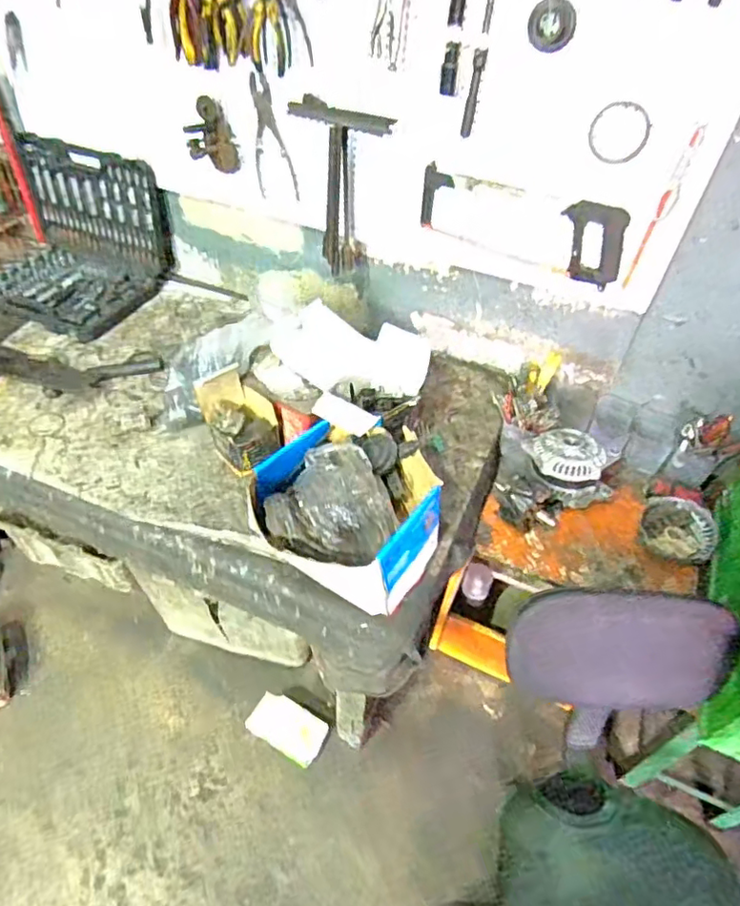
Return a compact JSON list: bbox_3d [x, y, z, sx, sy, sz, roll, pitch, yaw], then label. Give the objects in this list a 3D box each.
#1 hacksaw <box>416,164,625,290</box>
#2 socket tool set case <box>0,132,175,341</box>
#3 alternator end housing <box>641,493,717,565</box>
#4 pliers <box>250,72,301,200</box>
[{"bbox_3d":[0.285,-0.433,1.134,0.402,0.151,0.033,21,49,14],"label":"hacksaw"},{"bbox_3d":[-0.746,-0.522,1.413,0.390,0.285,0.342,15,48,9],"label":"socket tool set case"},{"bbox_3d":[0.612,0.149,1.178,0.146,0.060,0.154,31,52,22],"label":"alternator end housing"},{"bbox_3d":[-0.204,-0.639,1.206,0.090,0.243,0.008,12,54,15],"label":"pliers"}]

